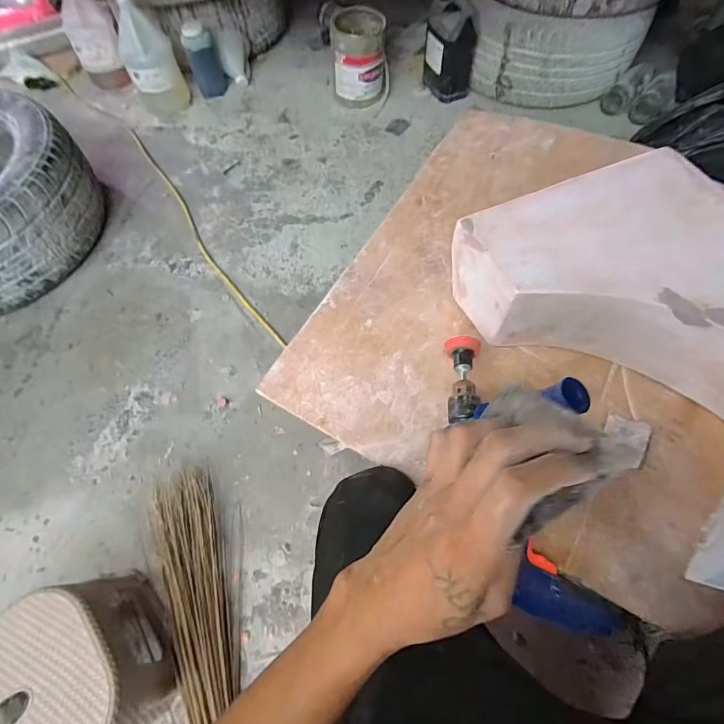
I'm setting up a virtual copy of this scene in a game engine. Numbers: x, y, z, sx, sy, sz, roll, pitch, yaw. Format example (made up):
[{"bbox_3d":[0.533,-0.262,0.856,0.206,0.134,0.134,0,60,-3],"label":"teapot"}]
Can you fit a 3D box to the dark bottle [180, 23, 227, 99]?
[{"bbox_3d":[-0.518,-0.988,1.354,0.101,0.182,0.080,-23,65,-9],"label":"dark bottle"}]

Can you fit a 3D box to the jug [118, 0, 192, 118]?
[{"bbox_3d":[-0.667,-0.952,1.294,0.160,0.275,0.137,-24,65,-10],"label":"jug"}]

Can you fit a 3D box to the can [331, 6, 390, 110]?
[{"bbox_3d":[-0.002,-0.948,1.300,0.176,0.208,0.162,-1,63,2],"label":"can"}]

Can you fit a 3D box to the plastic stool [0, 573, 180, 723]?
[{"bbox_3d":[-0.431,0.474,0.587,0.273,0.193,0.230,-33,67,-14],"label":"plastic stool"}]

